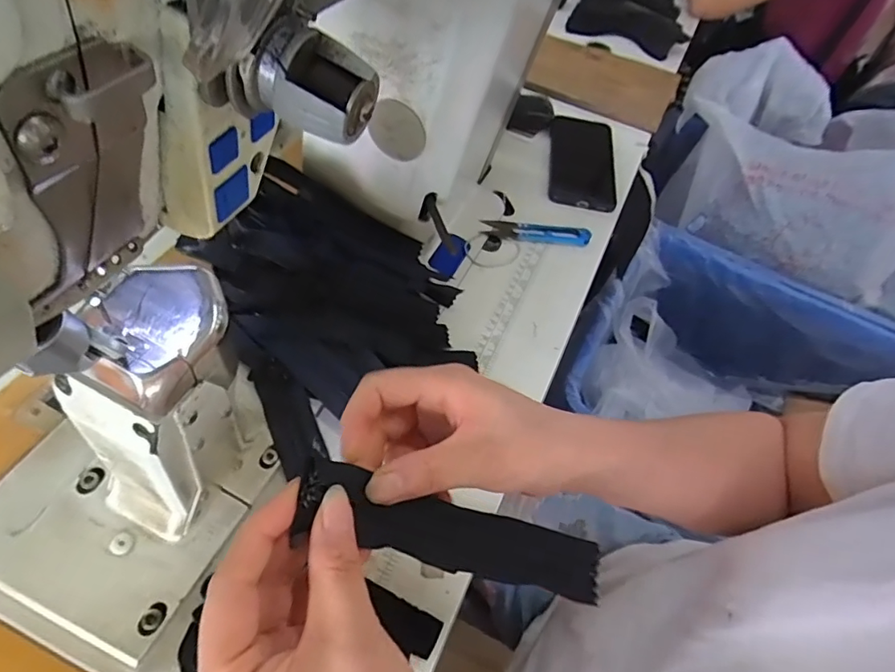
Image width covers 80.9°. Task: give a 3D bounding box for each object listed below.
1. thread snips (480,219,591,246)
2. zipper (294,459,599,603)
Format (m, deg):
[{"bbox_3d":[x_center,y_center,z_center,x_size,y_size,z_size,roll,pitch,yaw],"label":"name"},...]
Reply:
[{"bbox_3d":[0.095,-0.109,0.562,0.114,0.013,0.026,7,53,-4],"label":"thread snips"},{"bbox_3d":[0.007,0.097,0.258,0.167,0.025,0.032,24,47,-21],"label":"zipper"}]

